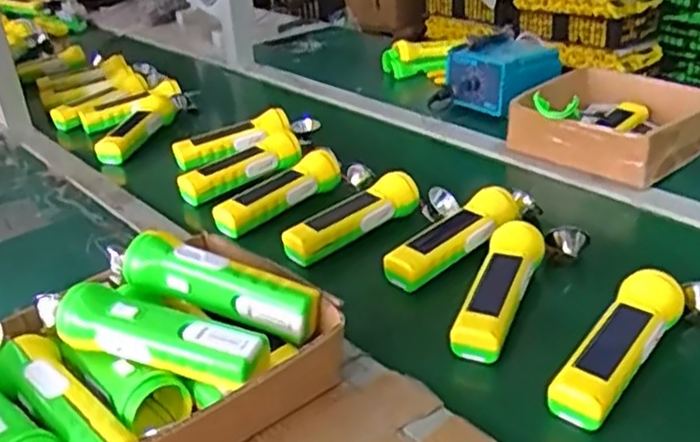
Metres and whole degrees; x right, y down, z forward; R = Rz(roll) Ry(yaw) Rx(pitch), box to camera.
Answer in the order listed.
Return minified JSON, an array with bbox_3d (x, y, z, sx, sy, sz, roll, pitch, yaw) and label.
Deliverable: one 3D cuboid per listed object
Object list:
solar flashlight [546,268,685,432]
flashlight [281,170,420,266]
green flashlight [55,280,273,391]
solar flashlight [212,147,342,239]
[{"bbox_3d":[0.218,0.098,0.568,0.050,0.045,0.164,19,36,37],"label":"solar flashlight"},{"bbox_3d":[0.004,0.000,0.787,0.170,0.053,0.043,-24,34,-33],"label":"flashlight"},{"bbox_3d":[-0.143,0.083,0.534,0.173,0.043,0.047,8,30,20],"label":"green flashlight"},{"bbox_3d":[-0.086,-0.037,0.856,0.177,0.045,0.052,-25,34,-34],"label":"solar flashlight"}]

